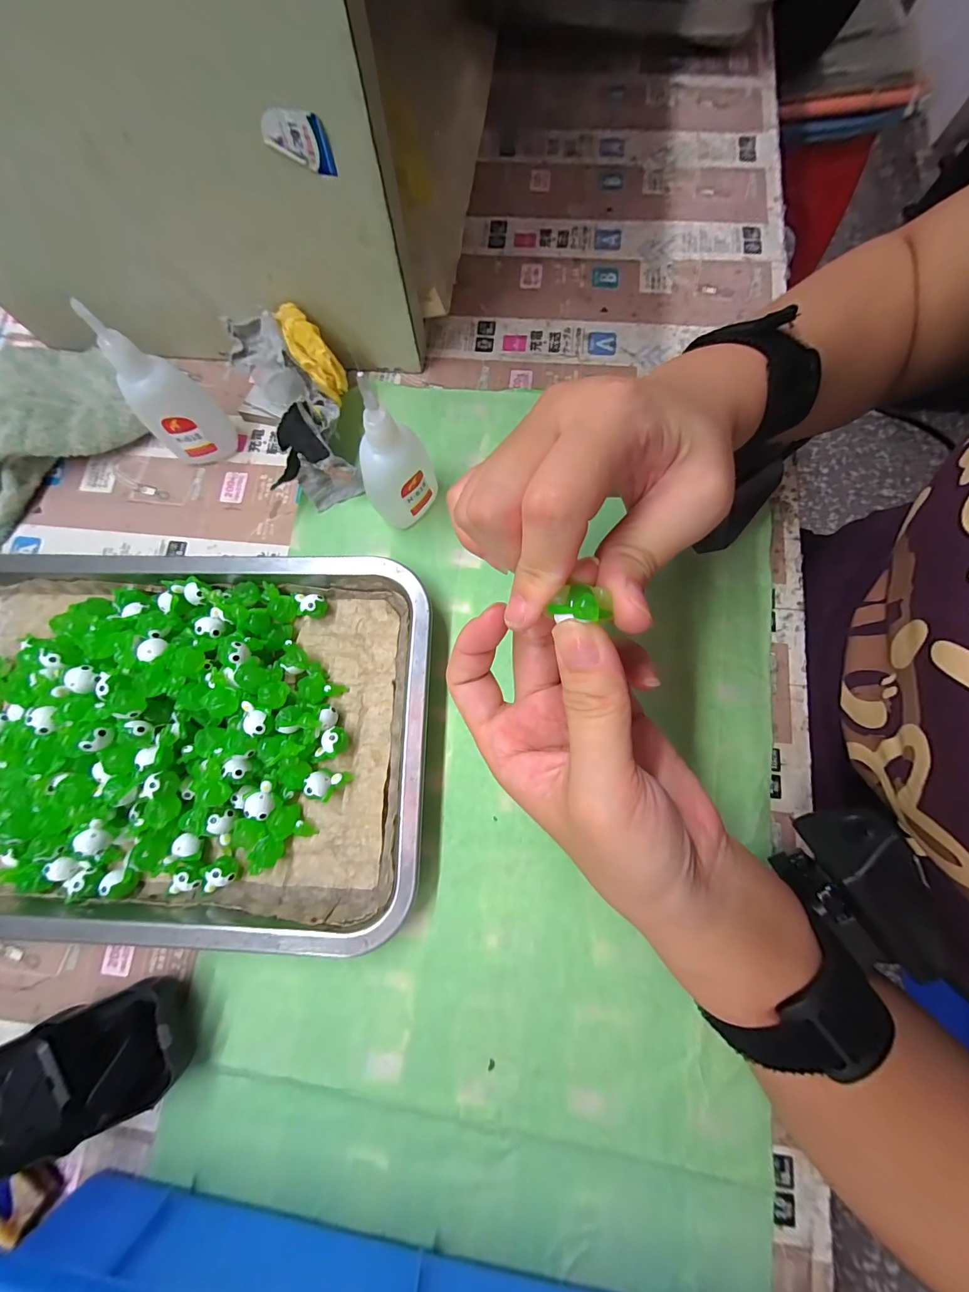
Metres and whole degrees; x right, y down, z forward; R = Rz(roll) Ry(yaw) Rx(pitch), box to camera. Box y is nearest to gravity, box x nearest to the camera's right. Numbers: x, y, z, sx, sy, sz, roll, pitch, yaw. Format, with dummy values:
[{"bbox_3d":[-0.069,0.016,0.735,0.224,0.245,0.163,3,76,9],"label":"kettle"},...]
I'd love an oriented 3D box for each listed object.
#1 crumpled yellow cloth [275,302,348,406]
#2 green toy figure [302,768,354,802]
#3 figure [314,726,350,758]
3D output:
[{"bbox_3d":[-0.108,-0.182,0.253,0.022,0.018,0.058,-36,103,-6],"label":"crumpled yellow cloth"},{"bbox_3d":[-0.087,0.077,0.229,0.024,0.016,0.015,7,79,3],"label":"green toy figure"},{"bbox_3d":[-0.085,0.055,0.234,0.017,0.015,0.016,0,78,2],"label":"figure"}]

